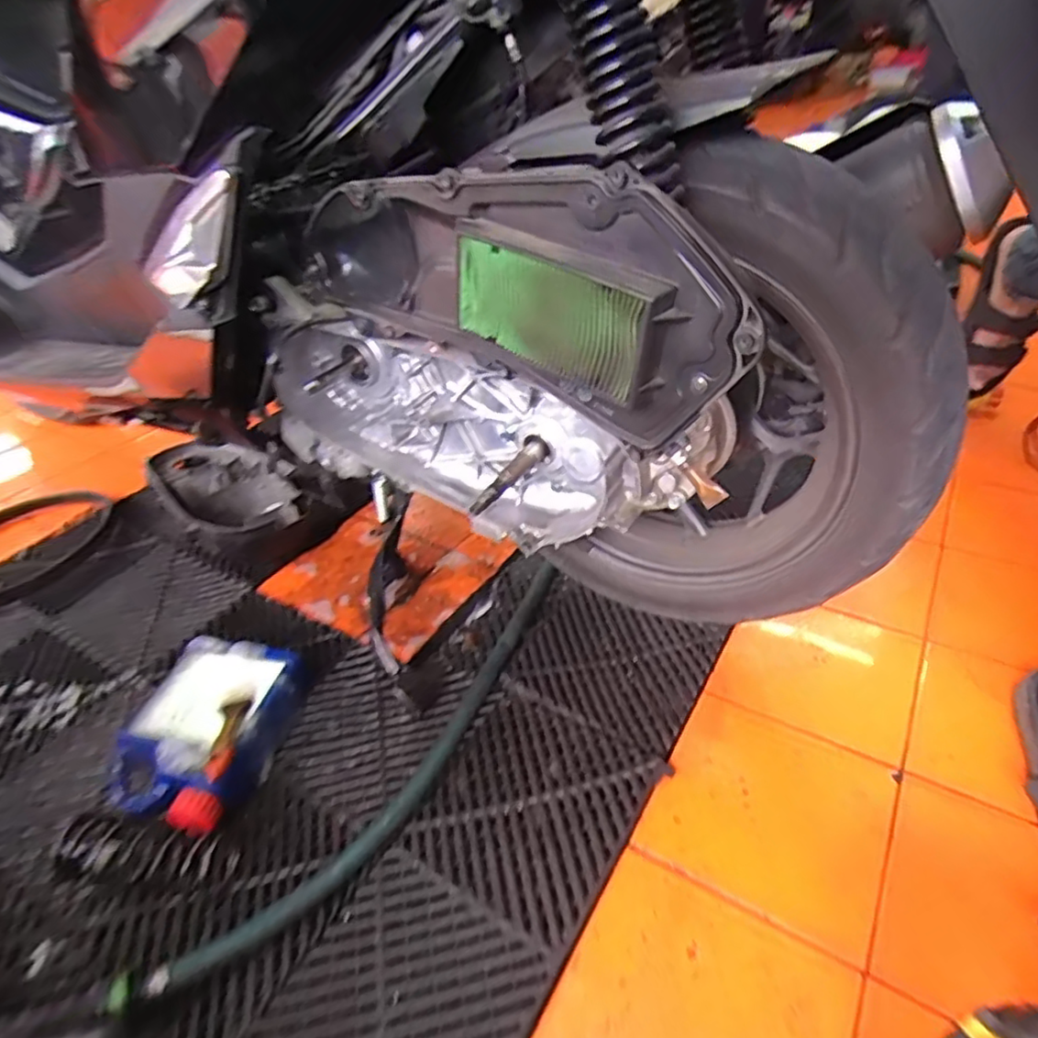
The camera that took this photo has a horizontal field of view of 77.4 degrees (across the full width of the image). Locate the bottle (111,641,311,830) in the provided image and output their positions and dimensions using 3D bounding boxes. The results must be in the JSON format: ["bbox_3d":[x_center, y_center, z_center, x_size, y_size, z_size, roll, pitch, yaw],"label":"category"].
[{"bbox_3d":[-0.332,0.221,0.687,0.151,0.068,0.202,4,37,8],"label":"bottle"}]

